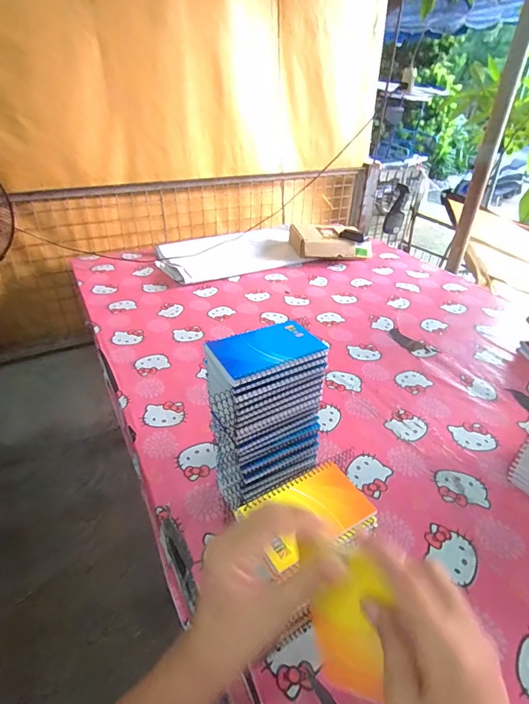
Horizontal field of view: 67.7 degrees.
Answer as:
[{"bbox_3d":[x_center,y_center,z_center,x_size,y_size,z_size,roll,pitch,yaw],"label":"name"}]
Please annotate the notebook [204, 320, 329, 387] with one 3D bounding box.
[{"bbox_3d":[0.002,-0.005,0.486,0.135,0.011,0.087,-15,38,-24],"label":"notebook"}]

